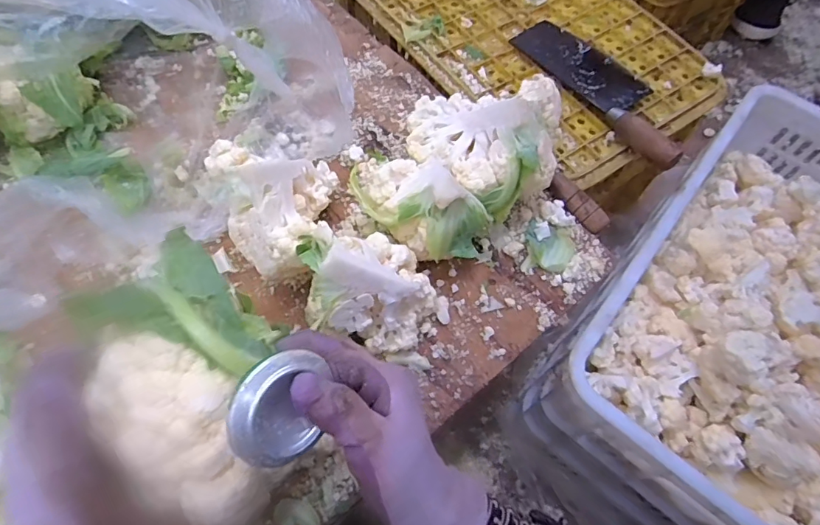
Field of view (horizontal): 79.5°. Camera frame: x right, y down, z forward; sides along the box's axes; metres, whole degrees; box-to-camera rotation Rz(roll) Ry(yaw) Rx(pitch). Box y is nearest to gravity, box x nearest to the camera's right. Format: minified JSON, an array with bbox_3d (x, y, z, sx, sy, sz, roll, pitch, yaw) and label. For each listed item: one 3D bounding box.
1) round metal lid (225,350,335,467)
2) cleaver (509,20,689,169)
[{"bbox_3d":[-0.070,0.081,0.270,0.059,0.016,0.059,-3,95,-45],"label":"round metal lid"},{"bbox_3d":[0.241,-0.221,0.608,0.081,0.029,0.262,-32,70,-19],"label":"cleaver"}]

